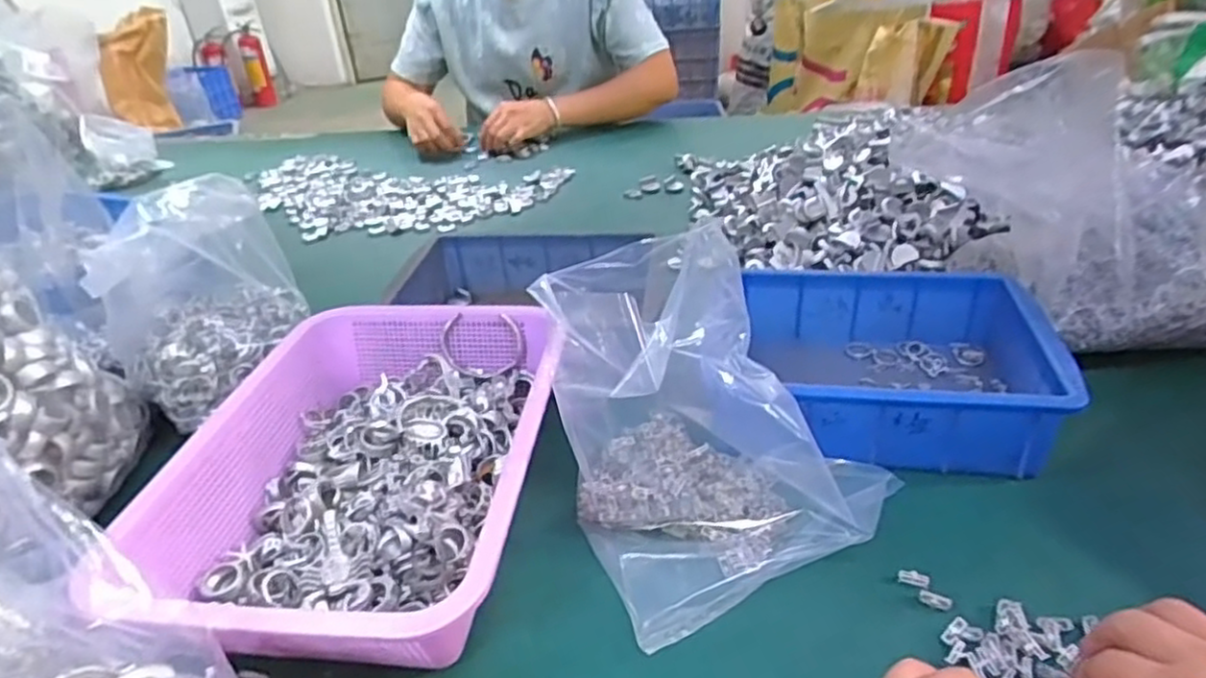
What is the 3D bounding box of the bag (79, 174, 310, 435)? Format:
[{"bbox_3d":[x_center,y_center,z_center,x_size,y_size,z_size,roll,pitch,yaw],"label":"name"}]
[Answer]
[{"bbox_3d":[-0.316,-0.031,0.570,0.138,0.177,0.112,-23,37,-27],"label":"bag"}]

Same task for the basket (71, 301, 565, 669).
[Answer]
[{"bbox_3d":[-0.151,0.081,0.477,0.220,0.072,0.311,-1,33,4],"label":"basket"}]

